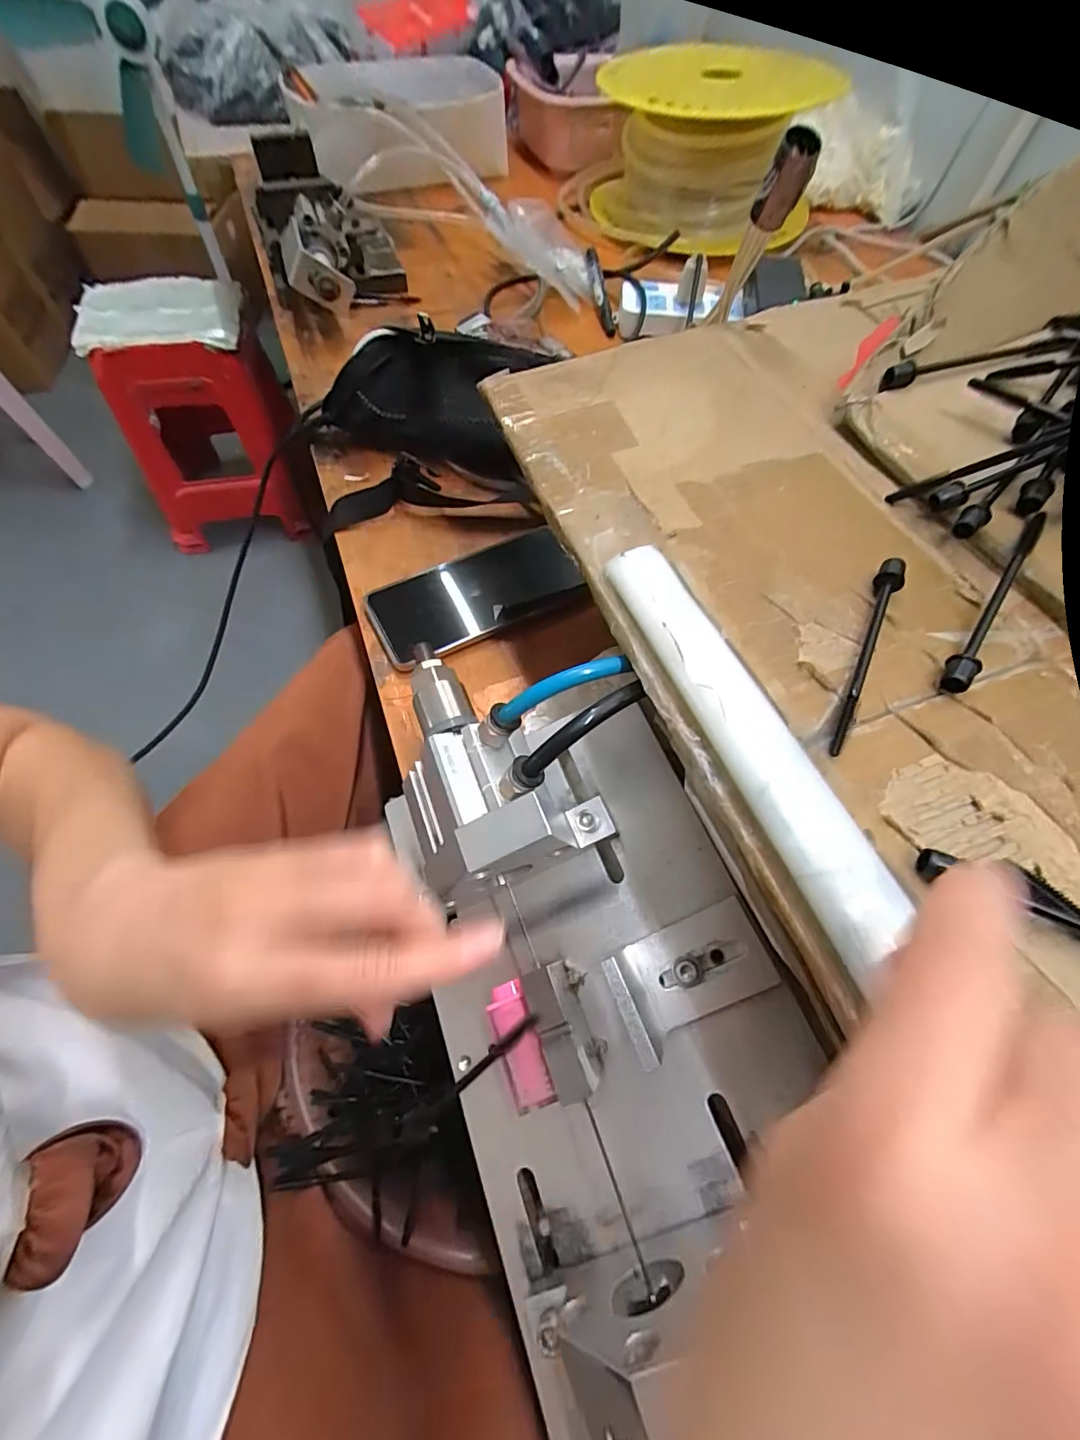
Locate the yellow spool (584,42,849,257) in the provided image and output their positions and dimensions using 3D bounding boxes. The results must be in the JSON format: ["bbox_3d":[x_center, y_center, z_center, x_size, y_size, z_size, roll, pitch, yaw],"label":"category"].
[{"bbox_3d":[0.223,-0.744,0.669,0.260,0.155,0.272,-2,62,3],"label":"yellow spool"}]

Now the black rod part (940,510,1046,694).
[{"bbox_3d":[0.187,-0.048,0.210,0.011,0.013,0.098,37,65,16],"label":"black rod part"}]

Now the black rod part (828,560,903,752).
[{"bbox_3d":[0.130,-0.027,0.203,0.010,0.008,0.099,25,62,10],"label":"black rod part"}]

